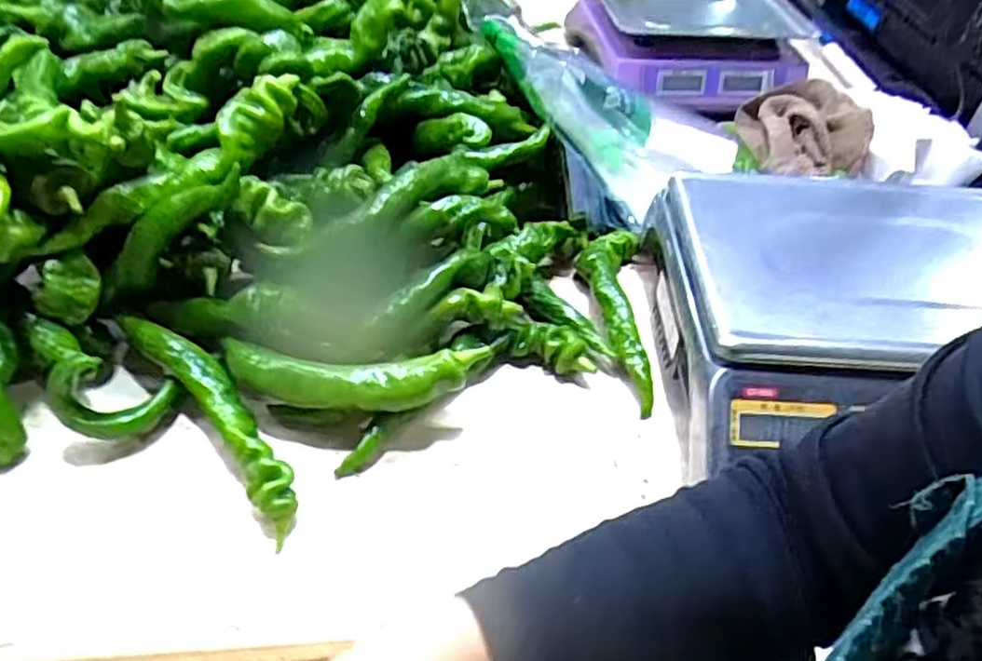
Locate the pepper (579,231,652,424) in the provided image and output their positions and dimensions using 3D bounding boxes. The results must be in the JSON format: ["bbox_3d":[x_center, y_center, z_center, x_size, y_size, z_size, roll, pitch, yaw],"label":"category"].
[{"bbox_3d":[0.111,-0.021,0.655,0.060,0.044,0.217,6,43,-1],"label":"pepper"}]

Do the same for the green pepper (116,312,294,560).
[{"bbox_3d":[-0.198,0.061,0.528,0.040,0.063,0.202,-31,55,-33],"label":"green pepper"}]

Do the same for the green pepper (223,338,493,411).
[{"bbox_3d":[-0.104,0.029,0.534,0.199,0.031,0.054,6,43,-1],"label":"green pepper"}]

